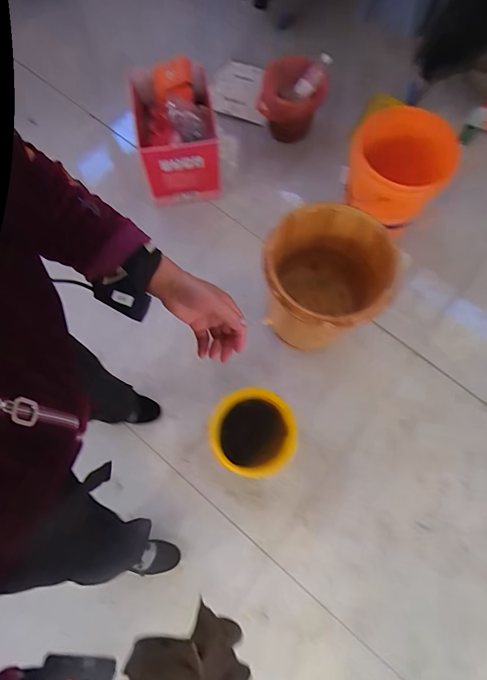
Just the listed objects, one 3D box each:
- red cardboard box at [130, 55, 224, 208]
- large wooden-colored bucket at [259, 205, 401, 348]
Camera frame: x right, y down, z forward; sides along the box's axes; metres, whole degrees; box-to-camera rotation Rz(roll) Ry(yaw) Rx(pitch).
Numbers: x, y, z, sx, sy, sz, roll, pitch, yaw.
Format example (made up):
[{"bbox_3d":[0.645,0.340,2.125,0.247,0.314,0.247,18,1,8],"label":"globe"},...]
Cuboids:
[{"bbox_3d":[-0.239,-0.752,1.351,0.272,0.263,0.391,-7,74,-1],"label":"red cardboard box"},{"bbox_3d":[0.212,-0.164,1.083,0.300,0.349,0.346,2,74,1],"label":"large wooden-colored bucket"}]

